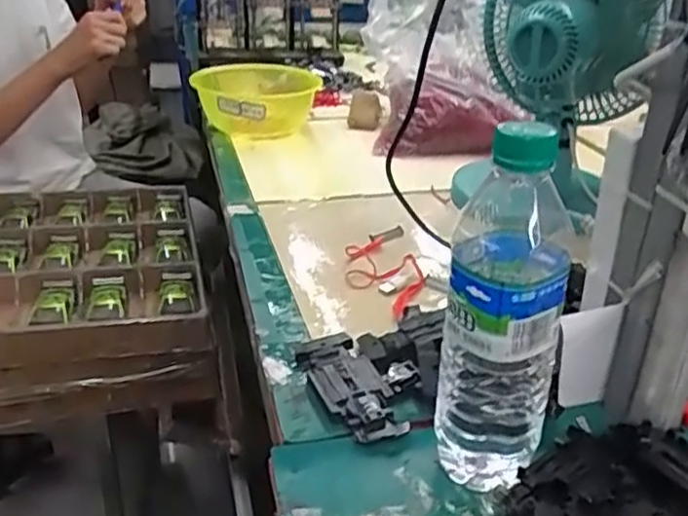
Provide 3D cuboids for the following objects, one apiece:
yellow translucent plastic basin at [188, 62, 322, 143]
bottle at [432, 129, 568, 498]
[{"bbox_3d":[-0.131,-0.241,1.073,0.179,0.083,0.221,-6,28,-16],"label":"yellow translucent plastic basin"},{"bbox_3d":[0.091,0.037,0.408,0.063,0.212,0.063,7,27,9],"label":"bottle"}]

